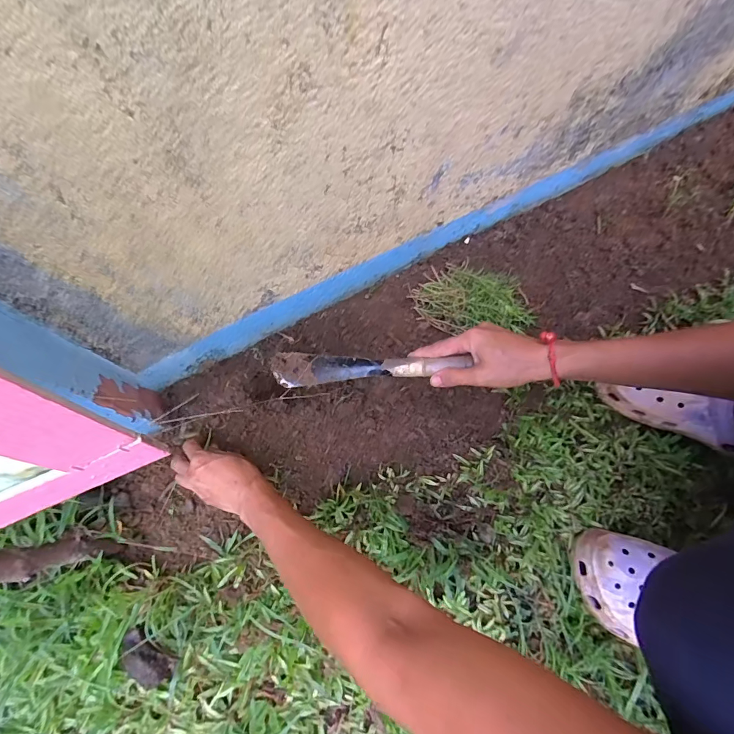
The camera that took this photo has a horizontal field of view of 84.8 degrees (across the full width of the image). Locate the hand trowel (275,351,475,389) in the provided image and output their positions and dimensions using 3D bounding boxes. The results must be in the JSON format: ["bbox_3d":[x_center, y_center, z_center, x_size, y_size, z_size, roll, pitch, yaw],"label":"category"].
[{"bbox_3d":[-0.003,0.001,0.481,0.231,0.036,0.032,-2,71,15],"label":"hand trowel"}]

